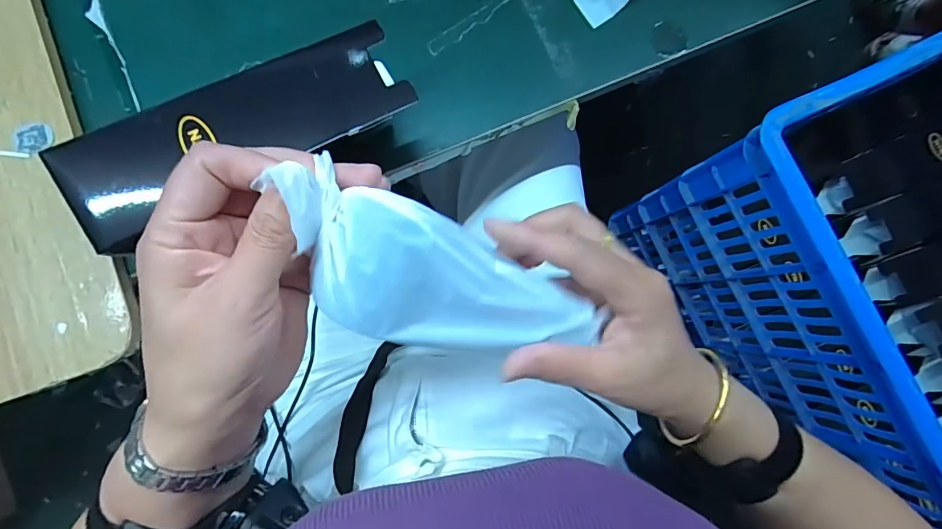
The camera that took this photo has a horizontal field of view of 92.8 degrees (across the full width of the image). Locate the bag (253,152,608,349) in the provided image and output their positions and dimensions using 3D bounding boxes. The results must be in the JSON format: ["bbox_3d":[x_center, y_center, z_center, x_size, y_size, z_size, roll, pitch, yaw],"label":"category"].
[{"bbox_3d":[-0.011,0.014,0.220,0.172,0.029,0.061,21,84,-18],"label":"bag"}]

